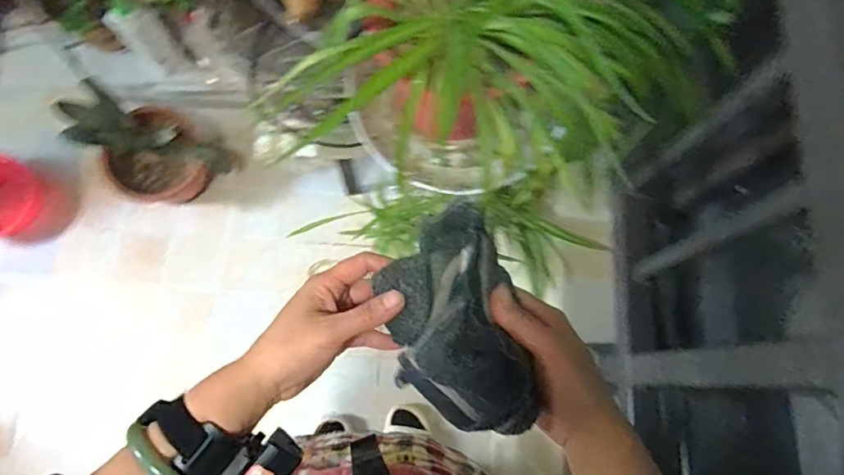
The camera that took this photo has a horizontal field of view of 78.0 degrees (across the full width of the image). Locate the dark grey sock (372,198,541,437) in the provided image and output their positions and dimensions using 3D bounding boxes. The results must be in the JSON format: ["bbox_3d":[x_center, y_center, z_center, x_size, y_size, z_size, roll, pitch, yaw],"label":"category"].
[{"bbox_3d":[0.018,0.062,0.379,0.109,0.050,0.160,-12,88,36],"label":"dark grey sock"}]

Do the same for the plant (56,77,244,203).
[{"bbox_3d":[-0.731,-0.238,1.409,0.310,0.330,0.267,33,77,7],"label":"plant"}]

